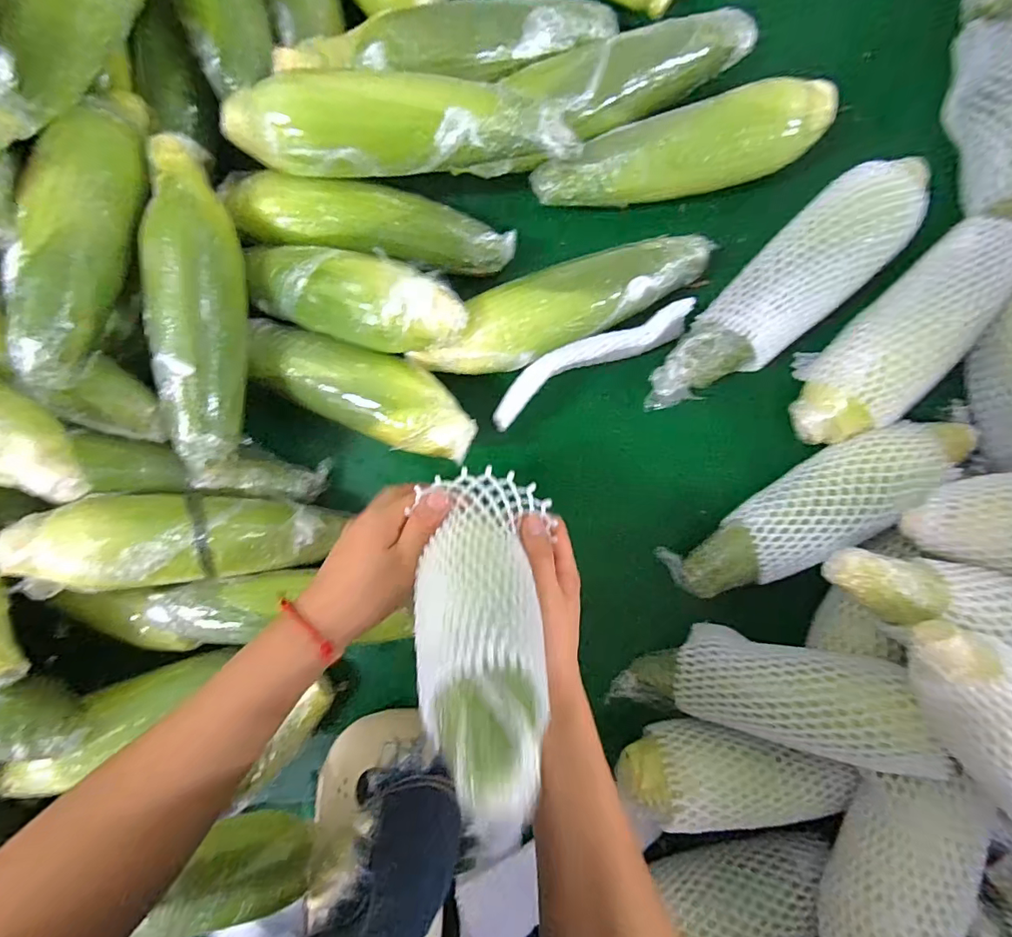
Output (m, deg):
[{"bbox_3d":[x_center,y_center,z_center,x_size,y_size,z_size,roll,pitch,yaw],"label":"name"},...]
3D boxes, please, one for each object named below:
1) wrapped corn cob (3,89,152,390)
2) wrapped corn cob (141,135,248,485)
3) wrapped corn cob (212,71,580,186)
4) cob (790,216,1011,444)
[{"bbox_3d":[-0.292,-0.172,0.348,0.054,0.047,0.238,3,77,0],"label":"wrapped corn cob"},{"bbox_3d":[-0.224,-0.112,0.370,0.050,0.047,0.240,-4,90,0],"label":"wrapped corn cob"},{"bbox_3d":[-0.075,-0.245,0.372,0.251,0.062,0.060,1,90,0],"label":"wrapped corn cob"},{"bbox_3d":[0.318,-0.099,0.403,0.194,0.068,0.085,-45,90,0],"label":"cob"}]

